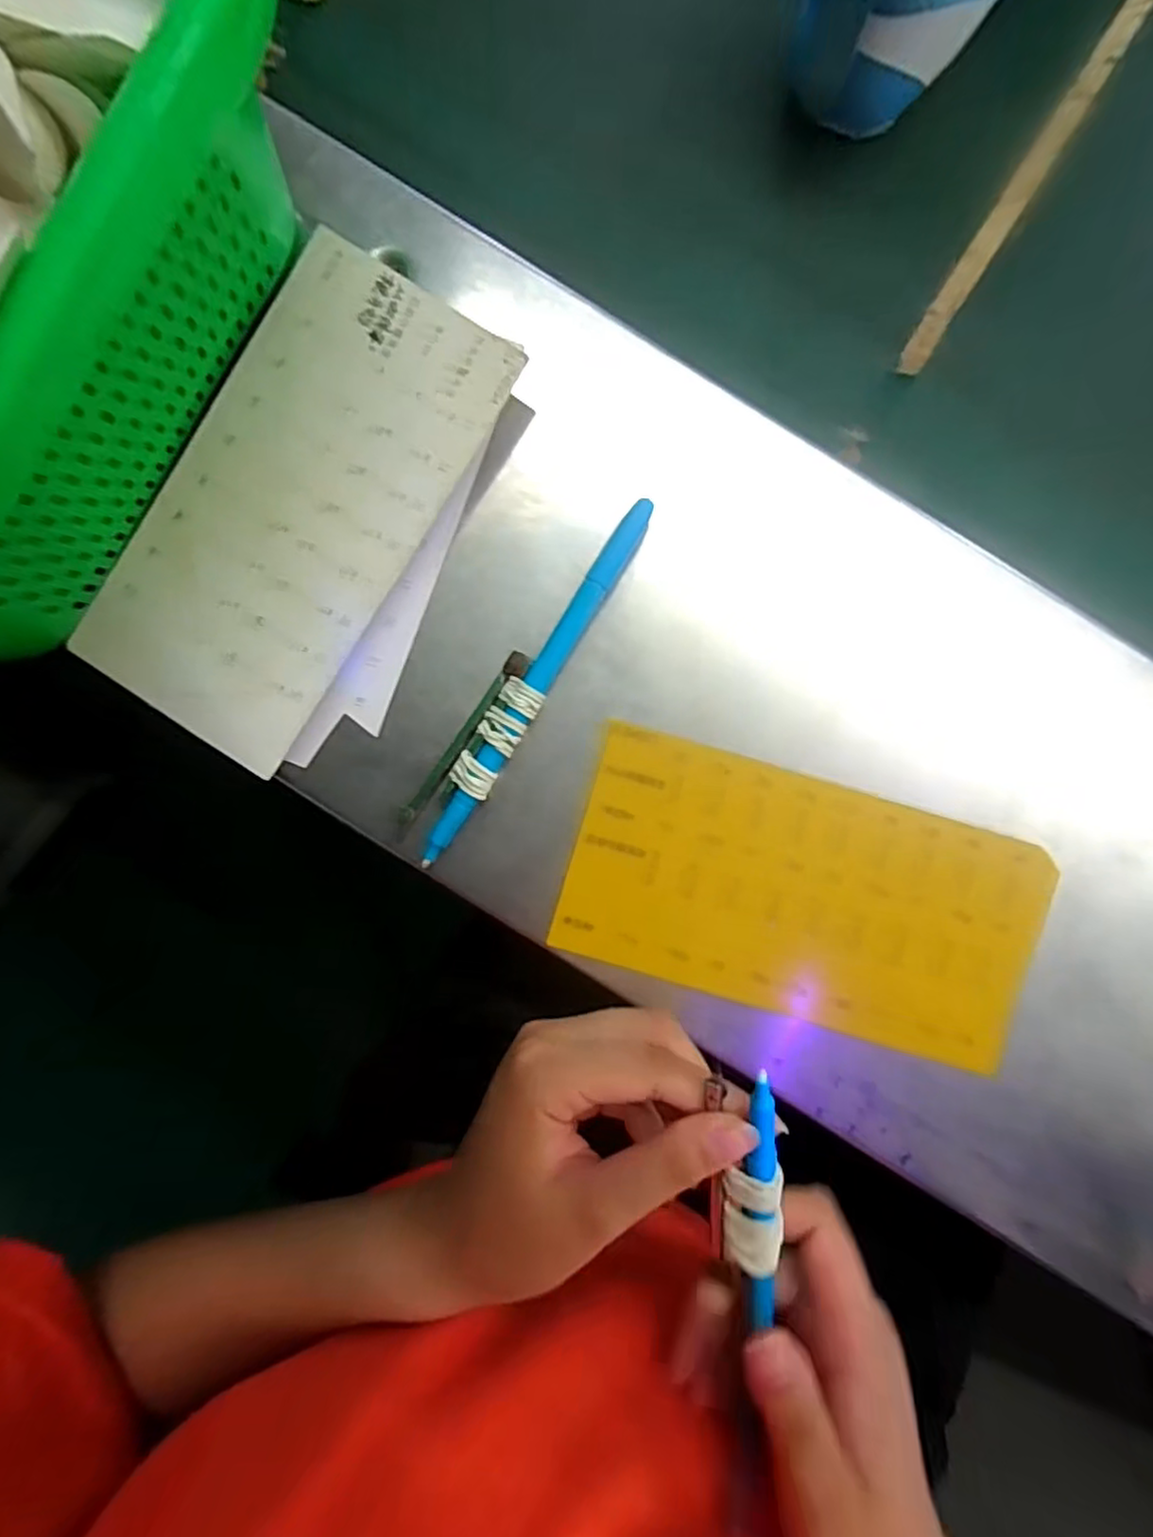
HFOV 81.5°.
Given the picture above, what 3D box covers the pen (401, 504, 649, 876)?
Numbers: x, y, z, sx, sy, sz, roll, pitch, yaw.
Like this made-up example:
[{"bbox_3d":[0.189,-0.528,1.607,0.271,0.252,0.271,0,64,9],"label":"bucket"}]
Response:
[{"bbox_3d":[-0.020,-0.036,0.273,0.025,0.014,0.162,35,94,4],"label":"pen"}]

